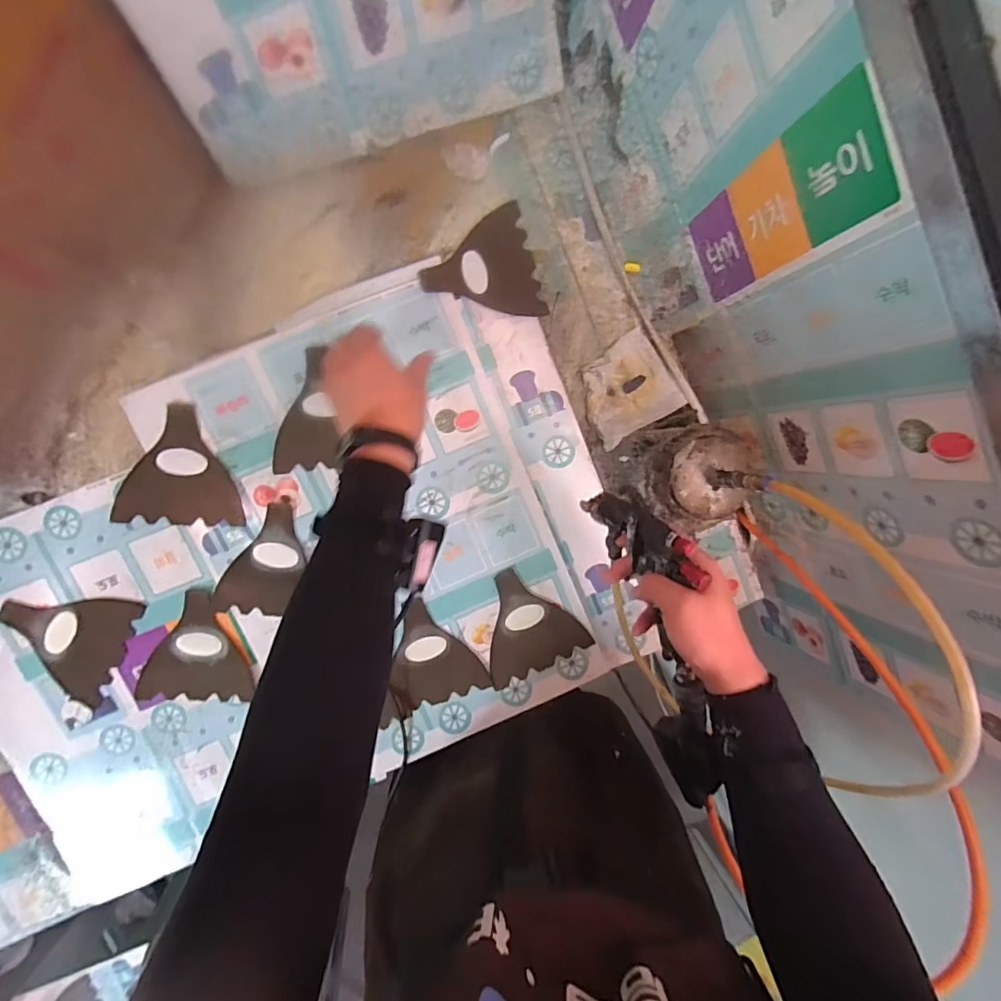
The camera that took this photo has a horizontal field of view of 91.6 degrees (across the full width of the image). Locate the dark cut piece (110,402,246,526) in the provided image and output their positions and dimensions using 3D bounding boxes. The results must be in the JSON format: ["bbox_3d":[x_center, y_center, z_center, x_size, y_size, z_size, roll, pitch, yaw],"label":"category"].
[{"bbox_3d":[-0.355,-0.039,0.539,0.131,0.008,0.130,3,95,-6],"label":"dark cut piece"}]

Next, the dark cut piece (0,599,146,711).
[{"bbox_3d":[-0.484,0.176,0.555,0.144,0.011,0.128,2,95,-6],"label":"dark cut piece"}]

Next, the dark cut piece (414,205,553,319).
[{"bbox_3d":[-0.025,-0.263,0.560,0.130,0.006,0.123,-16,93,-6],"label":"dark cut piece"}]

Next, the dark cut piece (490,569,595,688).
[{"bbox_3d":[0.030,0.149,0.602,0.126,0.006,0.130,-24,96,-5],"label":"dark cut piece"}]

